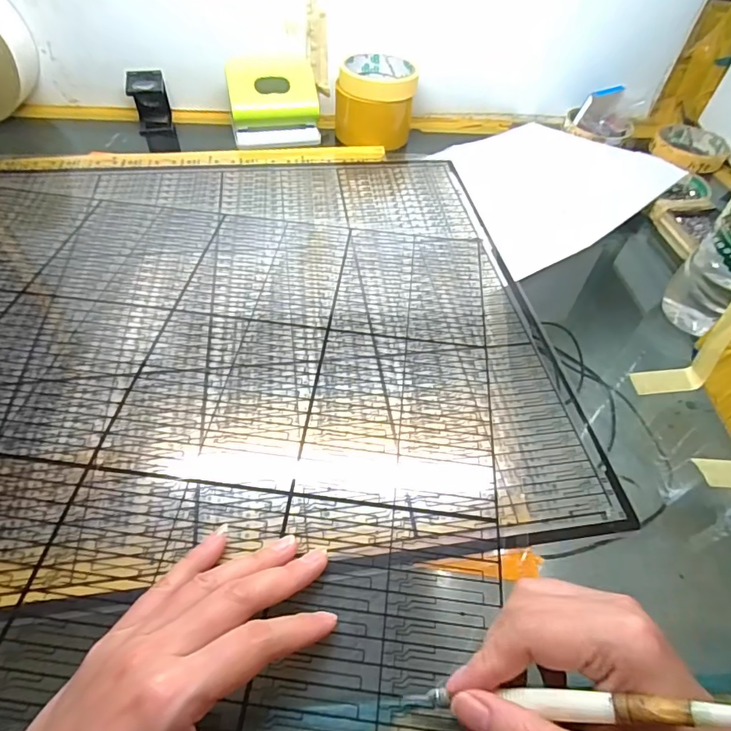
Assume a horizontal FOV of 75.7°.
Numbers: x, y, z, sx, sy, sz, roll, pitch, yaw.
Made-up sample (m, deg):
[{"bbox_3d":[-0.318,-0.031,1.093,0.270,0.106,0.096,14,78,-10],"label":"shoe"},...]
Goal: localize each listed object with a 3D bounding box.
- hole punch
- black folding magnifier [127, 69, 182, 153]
[{"bbox_3d":[-0.104,-0.303,0.538,0.099,0.070,0.060,-5,52,-8],"label":"hole punch"},{"bbox_3d":[-0.256,-0.302,0.572,0.042,0.092,0.034,-12,53,-14],"label":"black folding magnifier"}]

